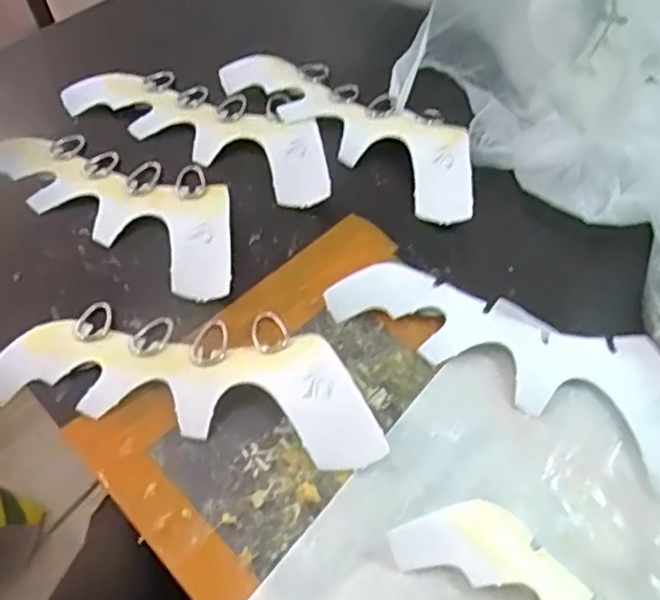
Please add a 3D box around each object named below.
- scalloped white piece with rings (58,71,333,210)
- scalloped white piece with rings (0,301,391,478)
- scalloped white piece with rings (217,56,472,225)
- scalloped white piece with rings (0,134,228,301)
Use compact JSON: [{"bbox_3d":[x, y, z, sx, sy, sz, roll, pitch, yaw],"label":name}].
[{"bbox_3d":[-0.086,-0.129,0.493,0.225,0.014,0.074,25,59,19],"label":"scalloped white piece with rings"},{"bbox_3d":[-0.079,0.039,0.370,0.219,0.021,0.077,7,55,7],"label":"scalloped white piece with rings"},{"bbox_3d":[0.018,-0.128,0.484,0.220,0.016,0.070,34,62,23],"label":"scalloped white piece with rings"},{"bbox_3d":[-0.142,-0.072,0.453,0.211,0.016,0.080,25,59,19],"label":"scalloped white piece with rings"}]

